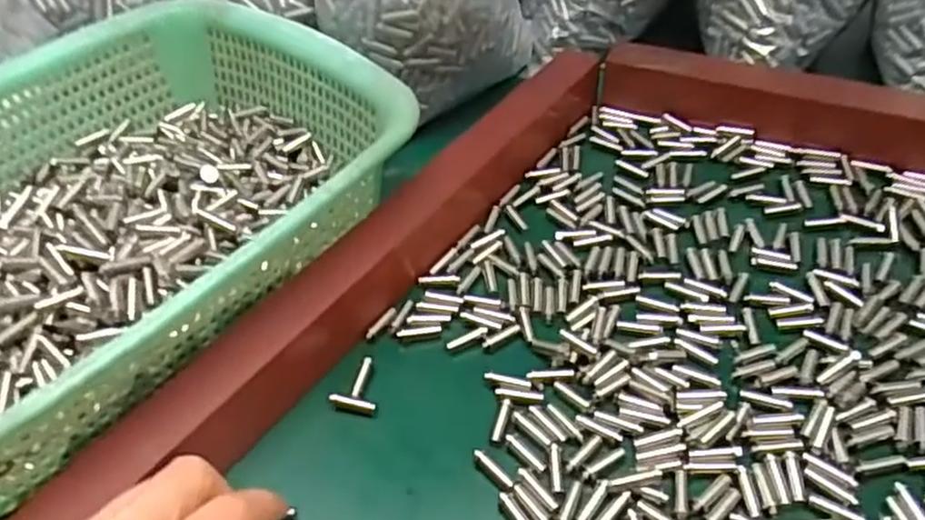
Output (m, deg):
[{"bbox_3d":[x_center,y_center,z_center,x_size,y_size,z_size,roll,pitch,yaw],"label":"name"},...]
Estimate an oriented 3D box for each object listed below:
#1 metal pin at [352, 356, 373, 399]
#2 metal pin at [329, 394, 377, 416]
[{"bbox_3d":[-0.046,0.053,0.328,0.004,0.005,0.022,7,47,12],"label":"metal pin"},{"bbox_3d":[-0.049,0.064,0.319,0.021,0.006,0.005,9,47,14],"label":"metal pin"}]

